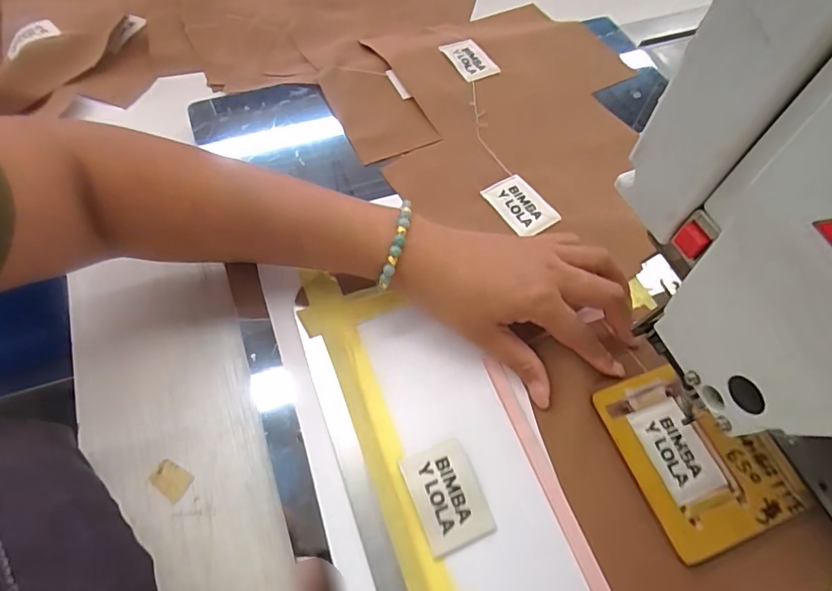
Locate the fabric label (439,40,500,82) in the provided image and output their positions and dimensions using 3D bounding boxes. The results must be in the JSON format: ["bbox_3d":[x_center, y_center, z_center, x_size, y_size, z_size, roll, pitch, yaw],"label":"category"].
[{"bbox_3d":[0.053,-0.236,0.490,0.040,0.005,0.057,-23,68,-17],"label":"fabric label"}]

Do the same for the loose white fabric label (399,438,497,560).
[{"bbox_3d":[0.019,0.118,0.289,0.041,0.004,0.056,-18,66,-13],"label":"loose white fabric label"}]

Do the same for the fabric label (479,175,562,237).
[{"bbox_3d":[0.085,-0.073,0.400,0.037,0.006,0.057,-30,66,-18],"label":"fabric label"}]

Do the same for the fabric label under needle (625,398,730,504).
[{"bbox_3d":[0.164,0.097,0.309,0.037,0.004,0.057,-18,64,-13],"label":"fabric label under needle"}]

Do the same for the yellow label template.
[{"bbox_3d":[0.174,0.095,0.304,0.090,0.004,0.105,-17,63,-12],"label":"yellow label template"}]

